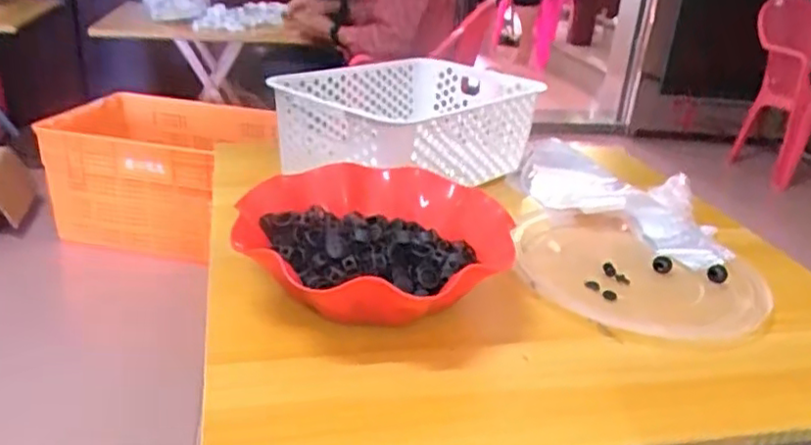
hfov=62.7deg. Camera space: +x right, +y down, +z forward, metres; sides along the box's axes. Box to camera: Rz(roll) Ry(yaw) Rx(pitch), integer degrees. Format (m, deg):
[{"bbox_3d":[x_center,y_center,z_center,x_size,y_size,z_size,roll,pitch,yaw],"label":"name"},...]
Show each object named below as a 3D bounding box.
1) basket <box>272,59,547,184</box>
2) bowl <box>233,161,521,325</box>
[{"bbox_3d":[0.010,-0.131,0.888,0.244,0.112,0.339,23,30,34],"label":"basket"},{"bbox_3d":[-0.027,0.022,0.583,0.222,0.073,0.226,4,25,-2],"label":"bowl"}]

